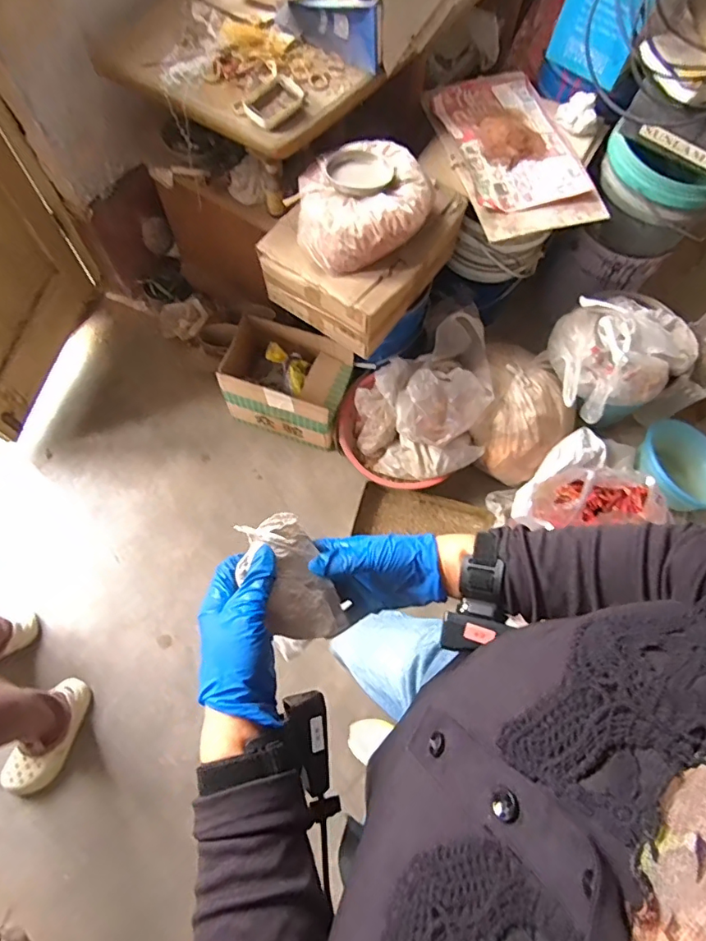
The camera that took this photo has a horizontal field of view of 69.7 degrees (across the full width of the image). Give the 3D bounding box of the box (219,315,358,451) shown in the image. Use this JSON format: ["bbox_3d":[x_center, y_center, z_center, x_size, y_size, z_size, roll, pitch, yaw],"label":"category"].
[{"bbox_3d":[-0.181,-0.262,1.504,0.343,0.225,0.255,19,70,5],"label":"box"}]

